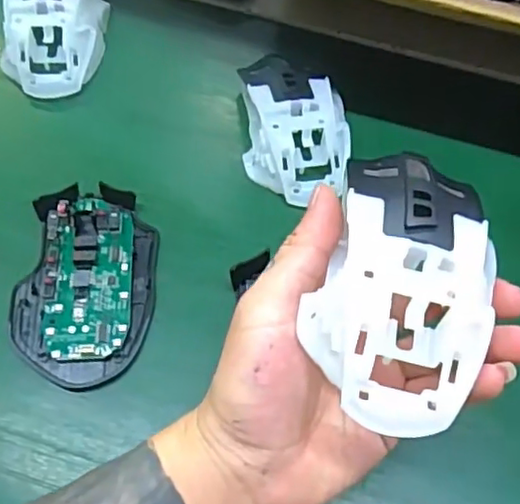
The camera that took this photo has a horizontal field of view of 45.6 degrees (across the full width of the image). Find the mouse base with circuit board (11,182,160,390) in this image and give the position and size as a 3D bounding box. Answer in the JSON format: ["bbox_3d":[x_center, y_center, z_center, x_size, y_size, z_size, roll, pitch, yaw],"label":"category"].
[{"bbox_3d":[-0.096,0.015,0.341,0.073,0.013,0.114,-1,61,-2],"label":"mouse base with circuit board"}]

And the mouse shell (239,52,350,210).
[{"bbox_3d":[0.023,-0.082,0.389,0.064,0.031,0.106,-2,61,-3],"label":"mouse shell"}]

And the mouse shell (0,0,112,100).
[{"bbox_3d":[-0.143,-0.152,0.424,0.068,0.035,0.095,0,61,-2],"label":"mouse shell"}]

